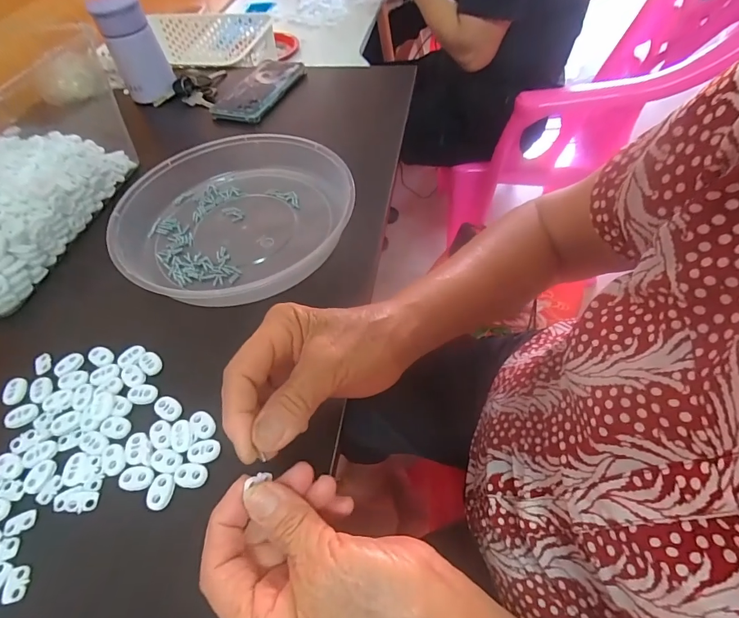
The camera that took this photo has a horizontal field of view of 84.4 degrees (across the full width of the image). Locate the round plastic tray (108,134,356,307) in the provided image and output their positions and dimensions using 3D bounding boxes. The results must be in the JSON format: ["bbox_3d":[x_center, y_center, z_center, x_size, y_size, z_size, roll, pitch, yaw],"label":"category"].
[{"bbox_3d":[-0.131,-0.095,0.413,0.230,0.040,0.226,-3,53,4],"label":"round plastic tray"}]

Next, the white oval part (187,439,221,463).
[{"bbox_3d":[-0.116,0.100,0.286,0.022,0.004,0.015,-14,53,-5],"label":"white oval part"}]

